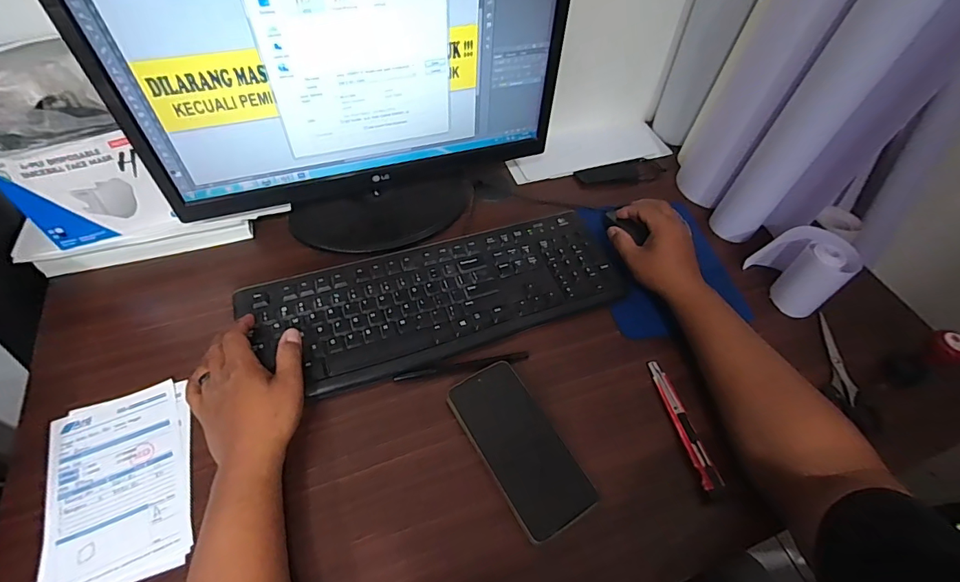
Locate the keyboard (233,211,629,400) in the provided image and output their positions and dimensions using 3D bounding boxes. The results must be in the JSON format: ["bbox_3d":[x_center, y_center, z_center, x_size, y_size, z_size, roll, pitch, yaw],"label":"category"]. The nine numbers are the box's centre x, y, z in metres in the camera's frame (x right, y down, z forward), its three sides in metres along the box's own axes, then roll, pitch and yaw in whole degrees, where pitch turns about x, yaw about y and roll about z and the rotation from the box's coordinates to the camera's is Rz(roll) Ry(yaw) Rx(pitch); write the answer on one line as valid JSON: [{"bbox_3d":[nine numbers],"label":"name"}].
[{"bbox_3d":[-0.041,0.004,0.528,0.417,0.016,0.157,-14,57,-14],"label":"keyboard"}]

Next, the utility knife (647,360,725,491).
[{"bbox_3d":[0.210,0.134,0.467,0.018,0.013,0.135,-7,56,-11],"label":"utility knife"}]

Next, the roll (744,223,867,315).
[{"bbox_3d":[0.397,-0.032,0.556,0.058,0.093,0.095,-36,65,-26],"label":"roll"}]

